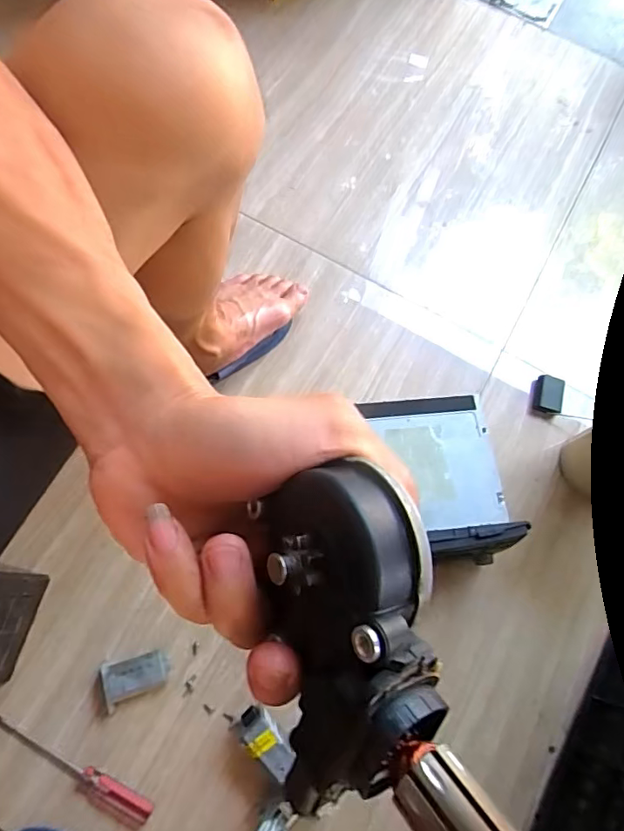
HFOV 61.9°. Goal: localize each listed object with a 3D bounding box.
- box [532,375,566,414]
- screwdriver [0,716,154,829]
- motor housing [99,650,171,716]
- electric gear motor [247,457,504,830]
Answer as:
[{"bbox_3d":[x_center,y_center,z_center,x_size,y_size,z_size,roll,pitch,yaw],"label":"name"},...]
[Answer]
[{"bbox_3d":[0.330,-0.029,0.723,0.036,0.018,0.051,12,72,2],"label":"box"},{"bbox_3d":[-0.259,0.381,0.556,0.195,0.024,0.023,24,72,6],"label":"screwdriver"},{"bbox_3d":[-0.195,0.295,0.580,0.071,0.025,0.048,-11,72,-6],"label":"motor housing"},{"bbox_3d":[0.016,0.084,0.162,0.058,0.057,0.133,-18,60,-8],"label":"electric gear motor"}]

